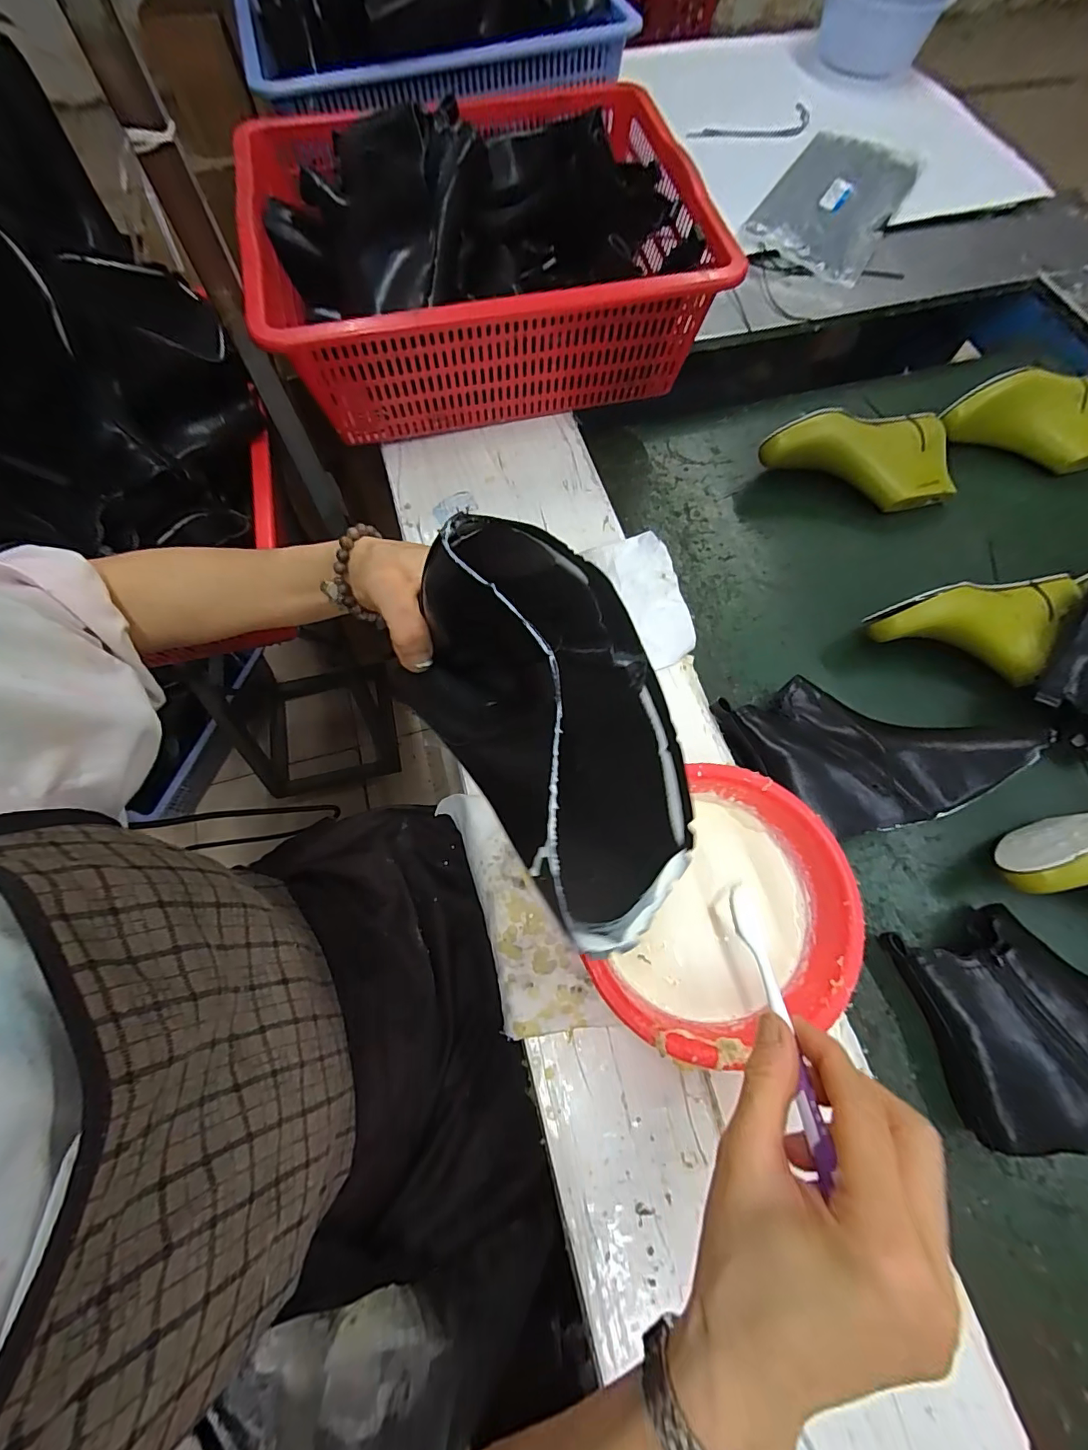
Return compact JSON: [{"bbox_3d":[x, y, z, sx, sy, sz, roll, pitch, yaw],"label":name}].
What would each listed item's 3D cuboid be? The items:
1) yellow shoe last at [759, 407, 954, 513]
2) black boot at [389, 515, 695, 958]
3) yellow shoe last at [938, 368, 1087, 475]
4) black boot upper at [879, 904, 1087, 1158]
[{"bbox_3d":[0.370,-0.309,0.588,0.221,0.085,0.099,-8,68,-3],"label":"yellow shoe last"},{"bbox_3d":[0.003,0.013,0.261,0.102,0.114,0.217,-29,84,-27],"label":"black boot"},{"bbox_3d":[0.613,-0.370,0.616,0.225,0.081,0.096,-10,68,-3],"label":"yellow shoe last"},{"bbox_3d":[0.420,0.222,0.383,0.245,0.065,0.163,-13,69,-4],"label":"black boot upper"}]

